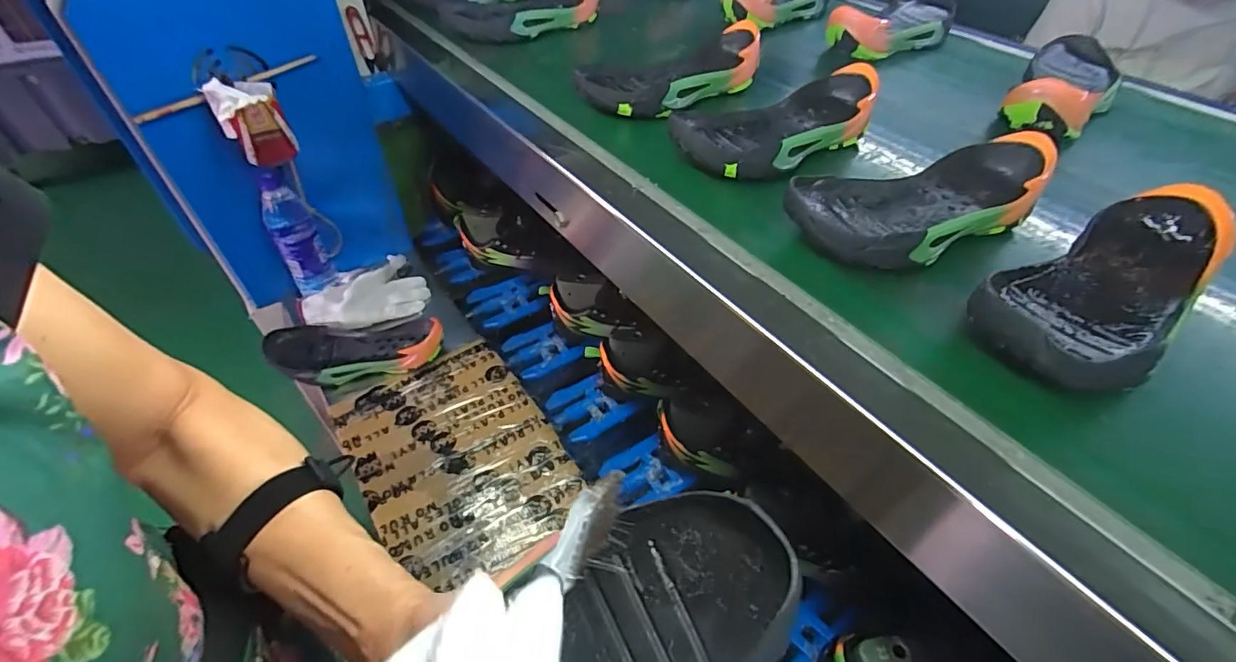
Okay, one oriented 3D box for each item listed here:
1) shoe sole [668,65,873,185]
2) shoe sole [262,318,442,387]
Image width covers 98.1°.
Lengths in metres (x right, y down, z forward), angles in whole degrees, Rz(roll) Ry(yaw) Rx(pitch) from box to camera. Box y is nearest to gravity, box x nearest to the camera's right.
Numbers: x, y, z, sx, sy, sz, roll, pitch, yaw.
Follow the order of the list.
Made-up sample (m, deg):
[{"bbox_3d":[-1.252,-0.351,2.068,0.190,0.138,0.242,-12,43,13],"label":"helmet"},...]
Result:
[{"bbox_3d":[0.151,-0.199,0.515,0.227,0.049,0.100,-29,52,-24],"label":"shoe sole"},{"bbox_3d":[-0.394,0.030,0.808,0.258,0.045,0.106,-9,47,-7],"label":"shoe sole"}]

